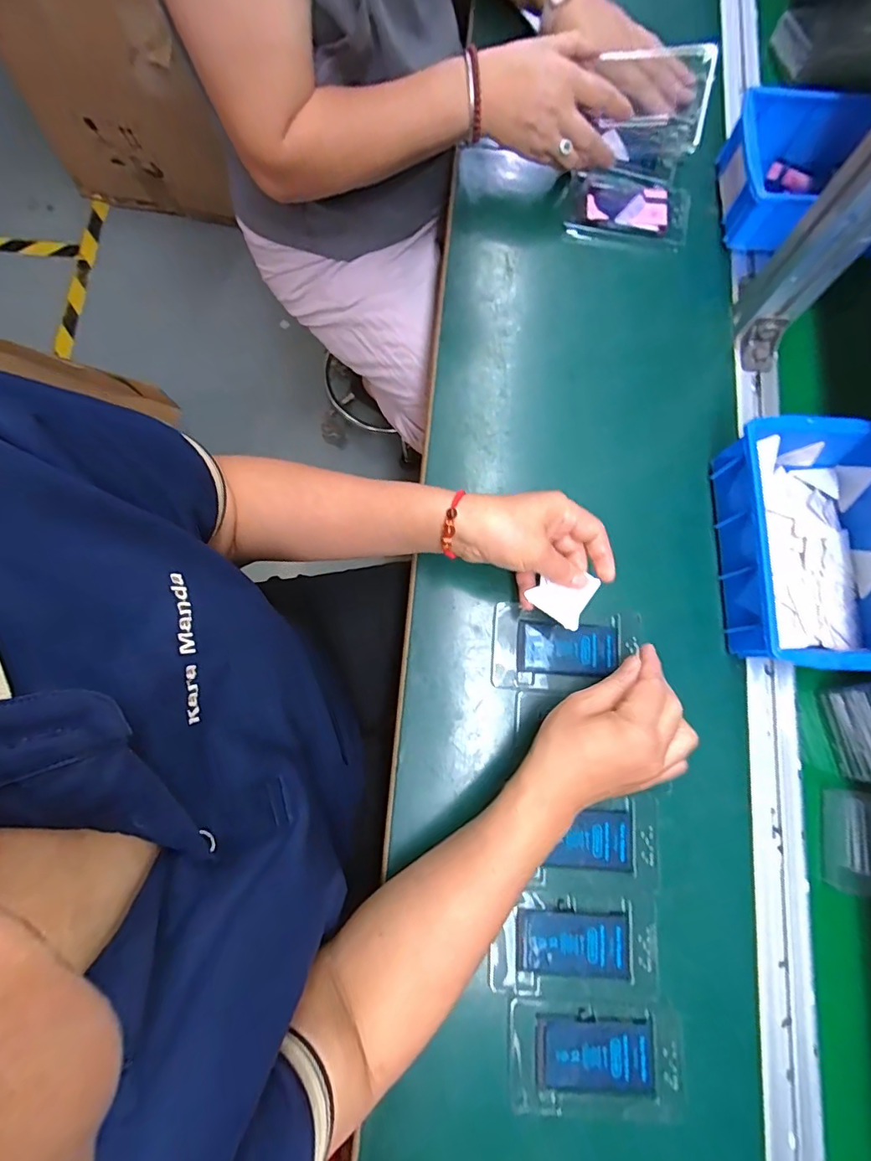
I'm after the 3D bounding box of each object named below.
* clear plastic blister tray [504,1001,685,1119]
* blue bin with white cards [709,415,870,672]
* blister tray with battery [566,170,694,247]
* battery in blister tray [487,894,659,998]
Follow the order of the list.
[{"bbox_3d":[0.121,0.355,0.362,0.127,0.006,0.071,0,78,-1],"label":"clear plastic blister tray"},{"bbox_3d":[0.329,-0.026,0.419,0.148,0.070,0.202,2,78,-1],"label":"blue bin with white cards"},{"bbox_3d":[0.207,-0.397,0.521,0.126,0.022,0.081,8,78,0],"label":"blister tray with battery"},{"bbox_3d":[0.108,0.284,0.379,0.126,0.008,0.069,1,78,-1],"label":"battery in blister tray"}]

